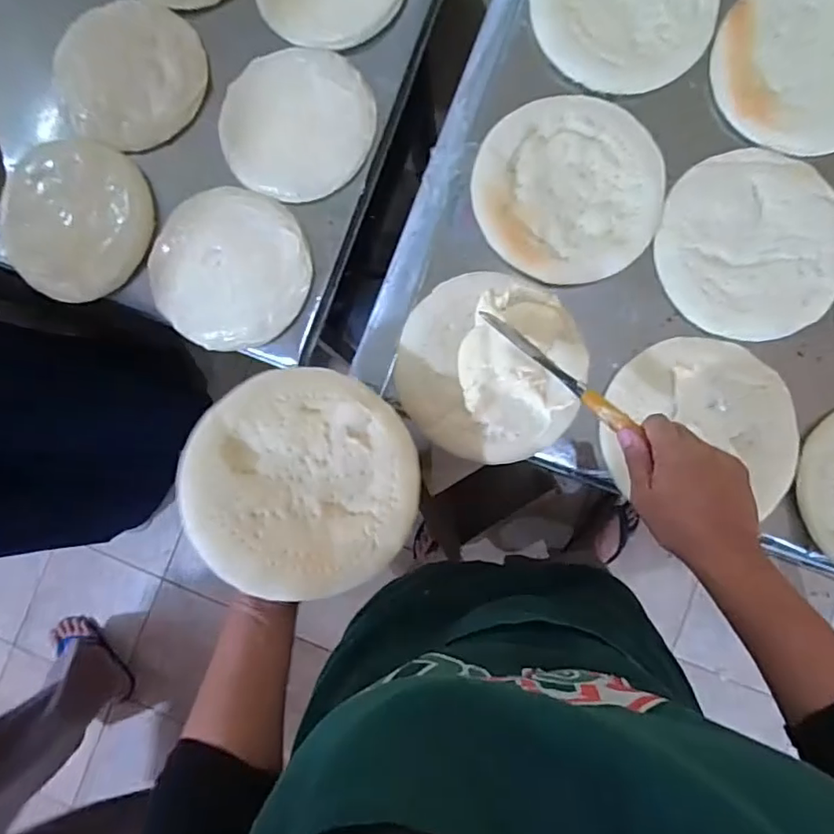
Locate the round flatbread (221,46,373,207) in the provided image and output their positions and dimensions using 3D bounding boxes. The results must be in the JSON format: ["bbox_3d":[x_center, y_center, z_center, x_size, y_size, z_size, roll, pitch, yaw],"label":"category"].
[{"bbox_3d":[-0.157,-0.371,0.708,0.193,0.013,0.184,0,86,4],"label":"round flatbread"}]

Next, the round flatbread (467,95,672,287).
[{"bbox_3d":[0.163,-0.240,0.598,0.195,0.015,0.190,0,90,-1],"label":"round flatbread"}]

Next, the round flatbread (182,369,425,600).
[{"bbox_3d":[-0.098,0.052,0.490,0.194,0.016,0.194,4,70,-12],"label":"round flatbread"}]

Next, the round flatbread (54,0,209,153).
[{"bbox_3d":[-0.373,-0.448,0.730,0.188,0.029,0.189,0,87,8],"label":"round flatbread"}]

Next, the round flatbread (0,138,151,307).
[{"bbox_3d":[-0.450,-0.255,0.726,0.198,0.029,0.199,0,86,4],"label":"round flatbread"}]

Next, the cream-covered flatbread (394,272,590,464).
[{"bbox_3d":[0.078,-0.051,0.594,0.189,0.035,0.187,0,86,4],"label":"cream-covered flatbread"}]

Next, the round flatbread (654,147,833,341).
[{"bbox_3d":[0.356,-0.183,0.595,0.190,0.017,0.190,0,86,4],"label":"round flatbread"}]

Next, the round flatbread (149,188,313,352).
[{"bbox_3d":[-0.241,-0.191,0.701,0.204,0.021,0.193,0,86,4],"label":"round flatbread"}]

